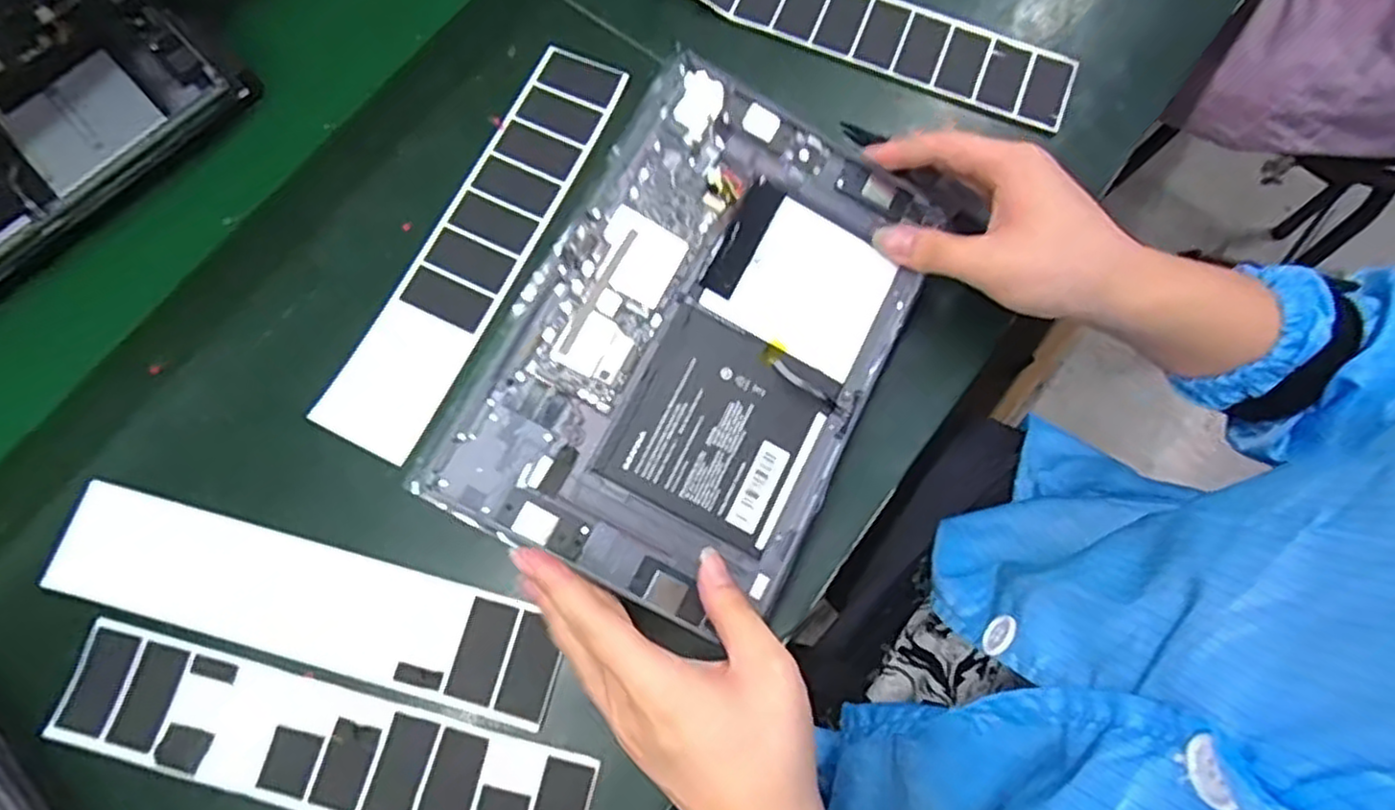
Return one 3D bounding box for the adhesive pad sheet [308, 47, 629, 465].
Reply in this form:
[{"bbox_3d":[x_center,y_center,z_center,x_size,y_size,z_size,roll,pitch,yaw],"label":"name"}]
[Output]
[{"bbox_3d":[-0.128,-0.097,0.432,0.055,0.007,0.267,26,77,5],"label":"adhesive pad sheet"}]

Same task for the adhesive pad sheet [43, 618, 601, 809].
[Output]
[{"bbox_3d":[-0.186,0.172,0.366,0.268,0.005,0.056,14,77,4],"label":"adhesive pad sheet"}]

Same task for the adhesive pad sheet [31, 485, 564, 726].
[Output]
[{"bbox_3d":[-0.203,0.103,0.382,0.267,0.004,0.056,15,75,3],"label":"adhesive pad sheet"}]

